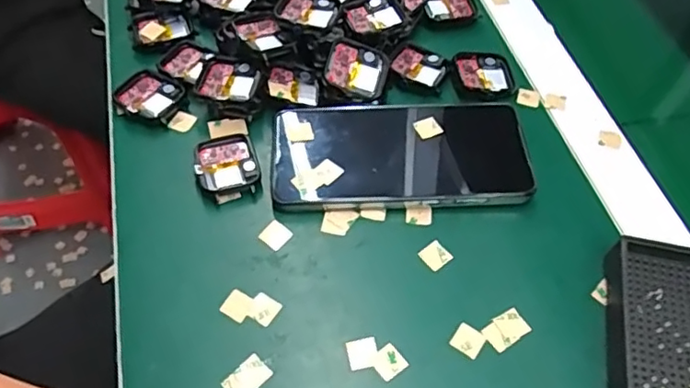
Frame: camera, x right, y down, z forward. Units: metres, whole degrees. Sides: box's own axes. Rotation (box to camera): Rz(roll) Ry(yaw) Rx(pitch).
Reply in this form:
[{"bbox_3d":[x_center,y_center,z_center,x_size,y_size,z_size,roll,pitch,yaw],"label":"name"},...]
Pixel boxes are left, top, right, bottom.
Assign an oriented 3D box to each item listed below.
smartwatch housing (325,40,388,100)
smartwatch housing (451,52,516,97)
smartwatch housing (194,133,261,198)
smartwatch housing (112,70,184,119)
[{"bbox_3d":[0.009,-0.086,0.415,0.043,0.005,0.039,15,79,-15],"label":"smartwatch housing"},{"bbox_3d":[0.100,-0.086,0.436,0.044,0.011,0.041,-4,55,-6],"label":"smartwatch housing"},{"bbox_3d":[-0.075,-0.018,0.385,0.037,0.011,0.043,-11,56,-11],"label":"smartwatch housing"},{"bbox_3d":[-0.136,-0.069,0.418,0.040,0.007,0.036,28,58,15],"label":"smartwatch housing"}]

